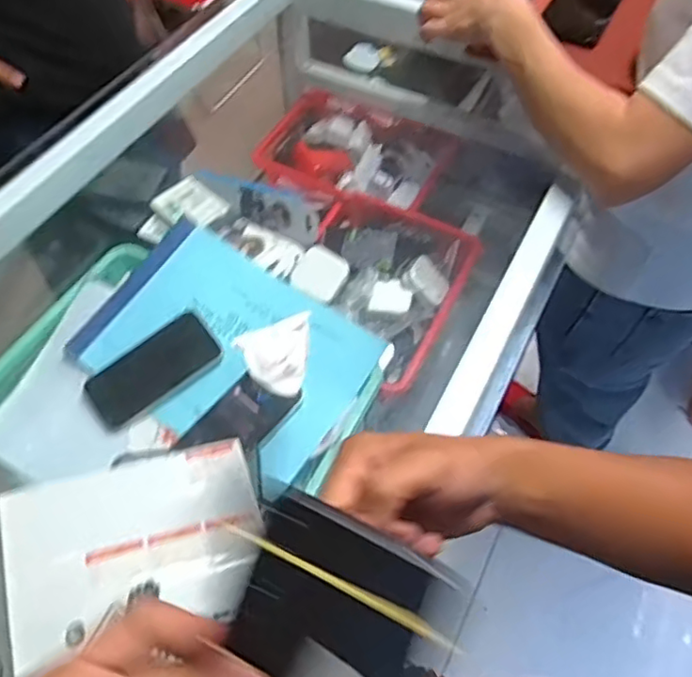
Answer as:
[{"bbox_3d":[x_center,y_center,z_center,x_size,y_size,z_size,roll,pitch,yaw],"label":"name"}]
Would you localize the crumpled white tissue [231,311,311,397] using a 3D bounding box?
[{"bbox_3d":[-0.047,0.013,0.499,0.062,0.011,0.062,-23,59,-16],"label":"crumpled white tissue"}]

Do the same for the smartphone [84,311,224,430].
[{"bbox_3d":[-0.215,0.035,0.705,0.146,0.012,0.069,-35,86,-14],"label":"smartphone"}]

